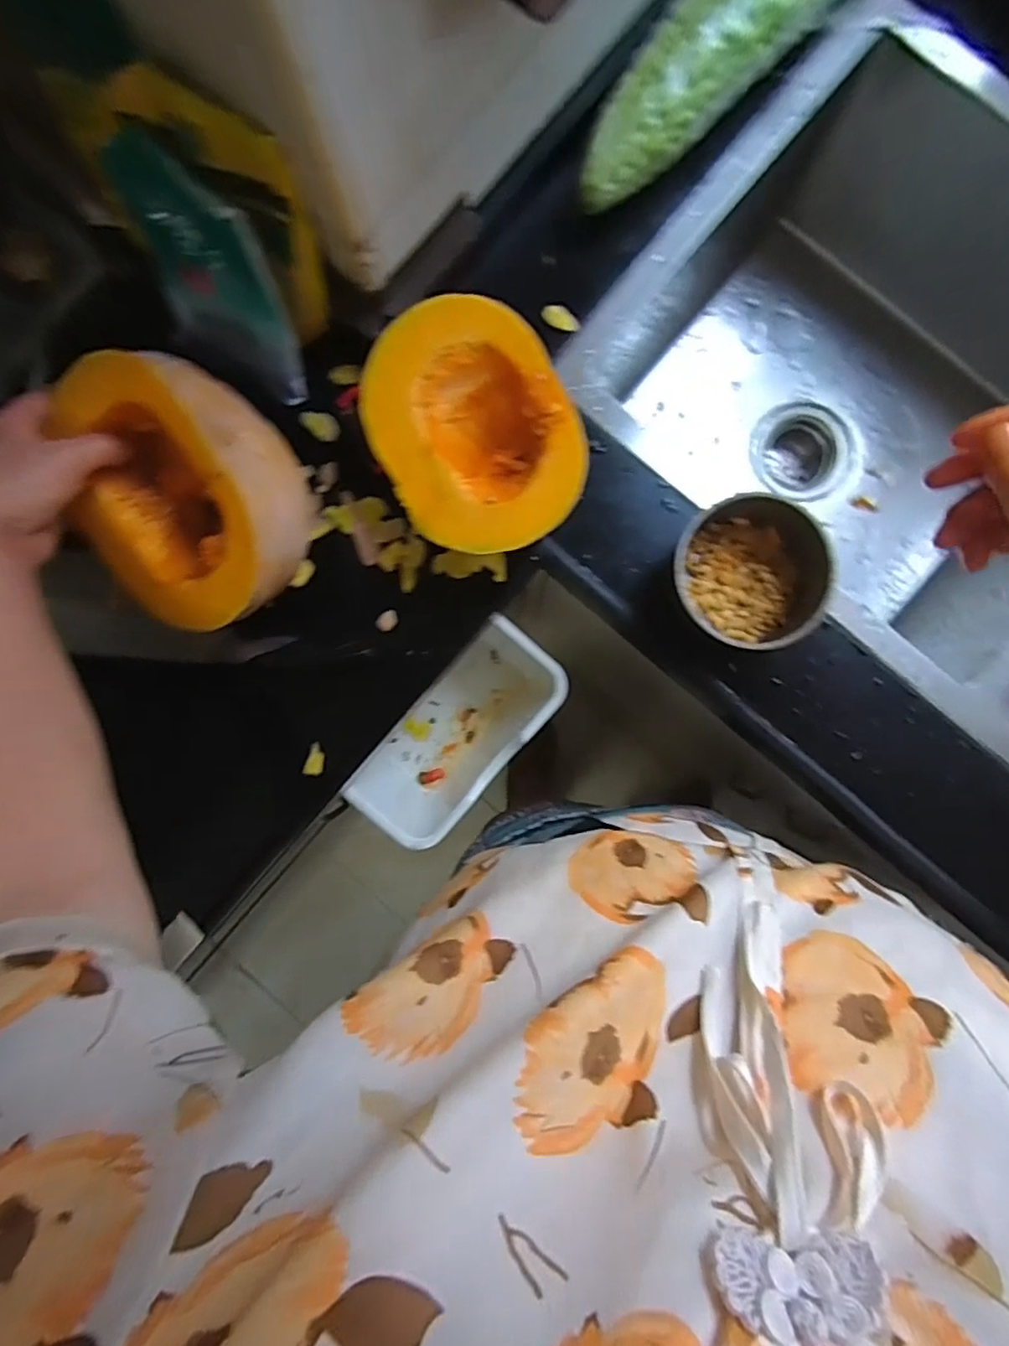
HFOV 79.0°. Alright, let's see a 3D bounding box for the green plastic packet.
[{"bbox_3d":[-0.207,-0.275,0.435,0.124,0.161,0.023,28,66,14],"label":"green plastic packet"}]

